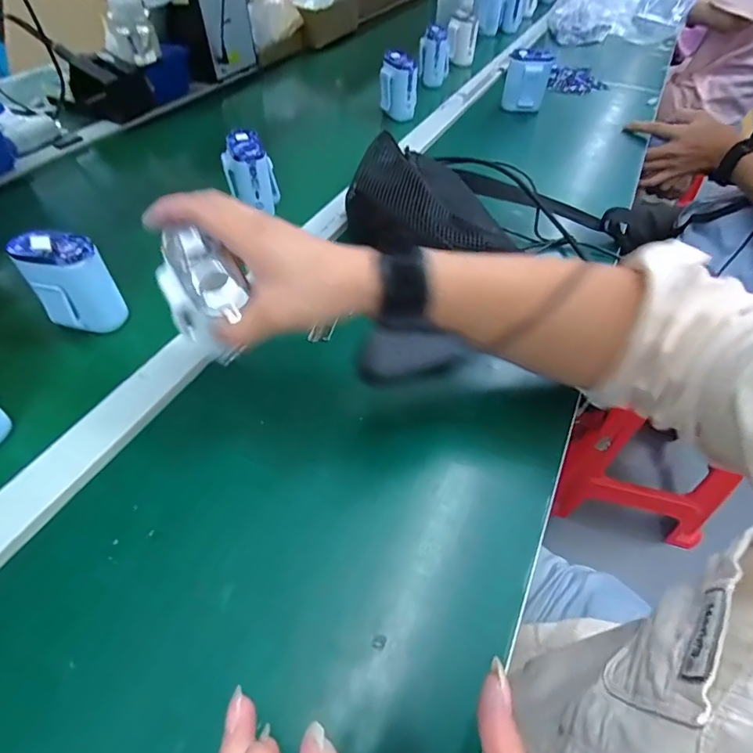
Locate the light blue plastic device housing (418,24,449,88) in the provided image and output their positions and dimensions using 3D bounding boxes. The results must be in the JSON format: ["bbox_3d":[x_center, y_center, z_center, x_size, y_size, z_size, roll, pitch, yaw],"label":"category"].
[{"bbox_3d":[0.109,-0.597,0.859,0.059,0.093,0.056,8,49,5],"label":"light blue plastic device housing"}]

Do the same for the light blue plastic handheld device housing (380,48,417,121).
[{"bbox_3d":[0.036,-0.476,0.749,0.059,0.095,0.039,4,49,2],"label":"light blue plastic handheld device housing"}]

